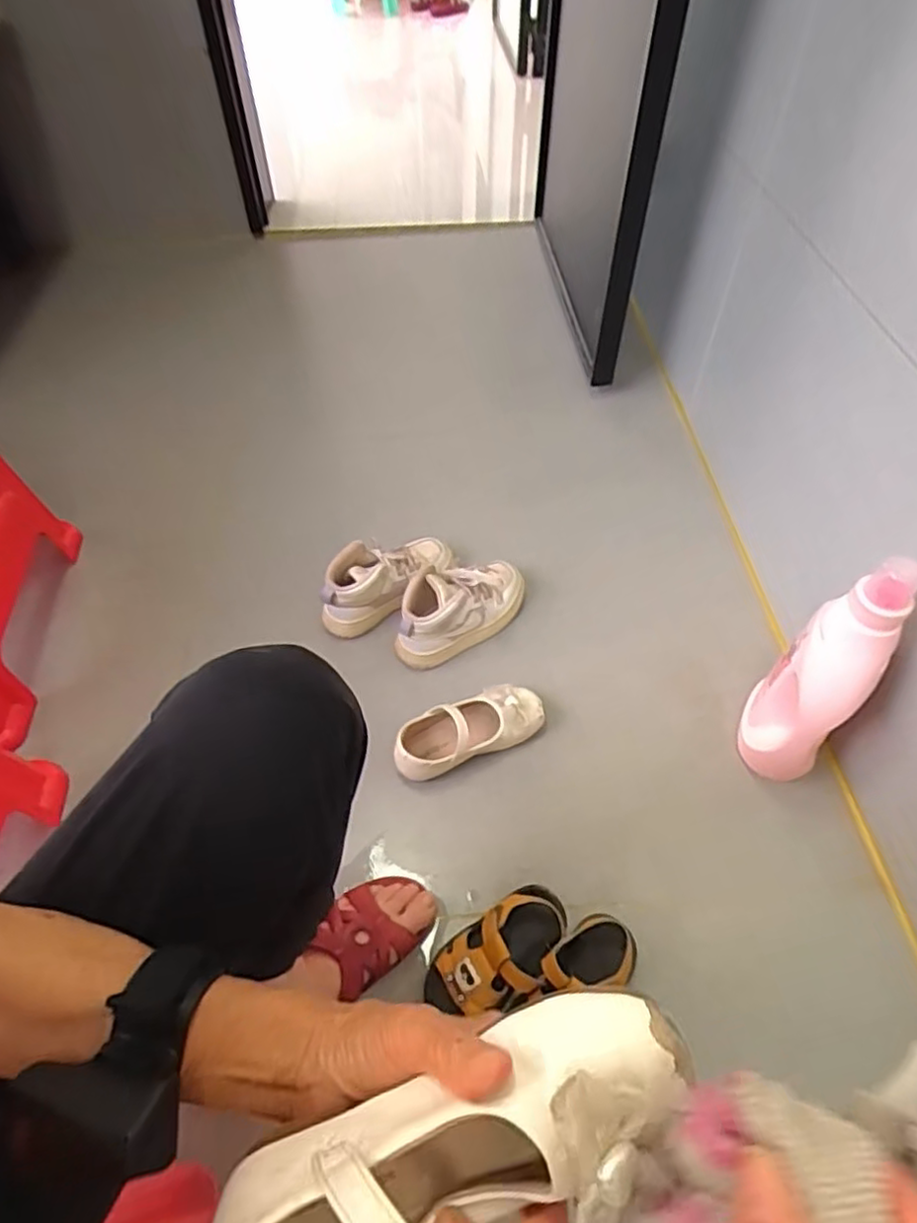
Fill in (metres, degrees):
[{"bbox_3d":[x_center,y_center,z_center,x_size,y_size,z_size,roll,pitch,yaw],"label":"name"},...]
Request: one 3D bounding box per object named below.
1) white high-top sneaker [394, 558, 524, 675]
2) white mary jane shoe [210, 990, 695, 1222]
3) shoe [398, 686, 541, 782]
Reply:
[{"bbox_3d":[0.004,-0.012,0.882,0.196,0.084,0.085,-23,56,-17],"label":"white high-top sneaker"},{"bbox_3d":[-0.002,0.200,0.239,0.182,0.076,0.064,-30,56,1],"label":"white mary jane shoe"},{"bbox_3d":[0.013,0.141,0.796,0.184,0.042,0.072,-18,54,-13],"label":"shoe"}]

